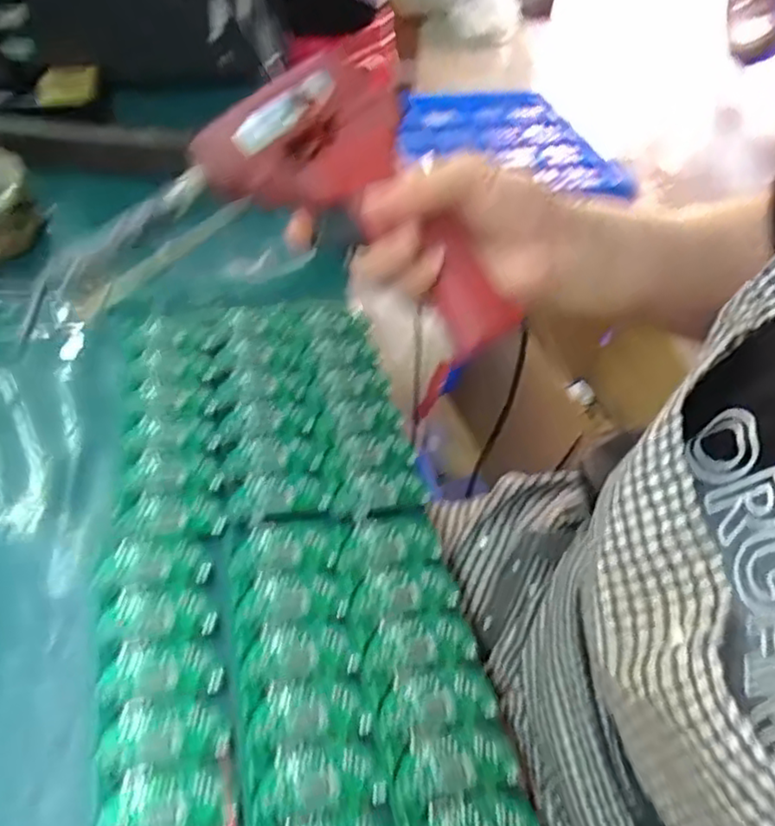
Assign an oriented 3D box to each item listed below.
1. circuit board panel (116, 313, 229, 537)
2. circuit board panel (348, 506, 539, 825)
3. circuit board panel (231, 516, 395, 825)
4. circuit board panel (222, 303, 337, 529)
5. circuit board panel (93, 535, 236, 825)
[{"bbox_3d":[-0.111,-0.001,0.353,0.050,0.007,0.148,-6,50,-11],"label":"circuit board panel"},{"bbox_3d":[0.016,0.105,0.281,0.049,0.004,0.146,-8,50,-12],"label":"circuit board panel"},{"bbox_3d":[-0.034,0.107,0.272,0.051,0.004,0.145,-5,50,-10],"label":"circuit board panel"},{"bbox_3d":[-0.063,-0.008,0.365,0.049,0.005,0.148,-6,50,-11],"label":"circuit board panel"},{"bbox_3d":[-0.088,0.111,0.260,0.047,0.004,0.141,-8,51,-13],"label":"circuit board panel"}]

